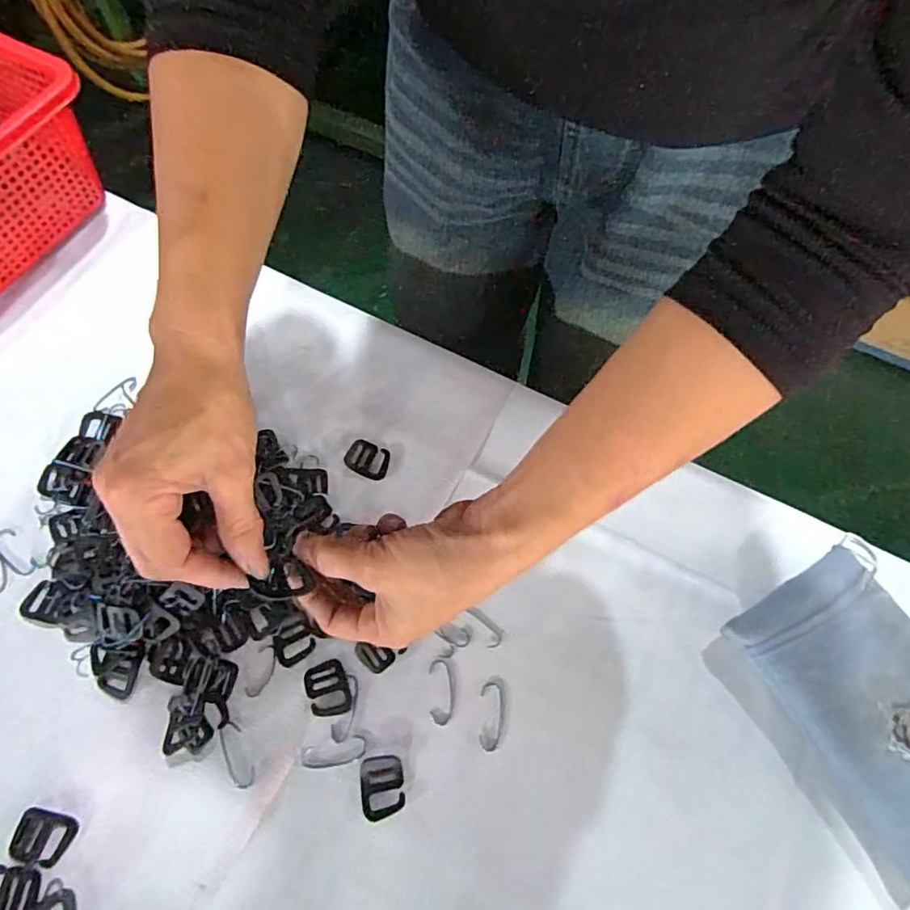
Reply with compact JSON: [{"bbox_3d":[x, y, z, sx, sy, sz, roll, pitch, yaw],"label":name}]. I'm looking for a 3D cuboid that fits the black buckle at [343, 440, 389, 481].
[{"bbox_3d":[-0.066,0.003,0.424,0.034,0.004,0.026,24,65,9],"label":"black buckle"}]

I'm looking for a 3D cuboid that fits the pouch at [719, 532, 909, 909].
[{"bbox_3d":[0.256,0.155,0.349,0.124,0.038,0.172,-21,66,-12],"label":"pouch"}]

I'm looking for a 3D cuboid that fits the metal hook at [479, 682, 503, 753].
[{"bbox_3d":[0.023,0.164,0.354,0.014,0.004,0.039,5,63,0],"label":"metal hook"}]

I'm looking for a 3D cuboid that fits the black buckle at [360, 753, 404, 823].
[{"bbox_3d":[-0.043,0.198,0.336,0.025,0.004,0.033,-6,64,-5],"label":"black buckle"}]

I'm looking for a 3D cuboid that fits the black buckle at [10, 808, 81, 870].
[{"bbox_3d":[-0.235,0.218,0.321,0.033,0.004,0.026,11,63,3],"label":"black buckle"}]

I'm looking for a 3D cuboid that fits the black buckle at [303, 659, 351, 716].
[{"bbox_3d":[-0.081,0.148,0.358,0.026,0.004,0.032,-17,65,-10],"label":"black buckle"}]

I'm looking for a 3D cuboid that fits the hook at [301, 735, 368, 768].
[{"bbox_3d":[-0.074,0.182,0.343,0.038,0.004,0.014,-12,65,-8],"label":"hook"}]

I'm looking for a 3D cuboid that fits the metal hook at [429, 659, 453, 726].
[{"bbox_3d":[-0.009,0.151,0.360,0.015,0.004,0.039,-1,63,-3],"label":"metal hook"}]

